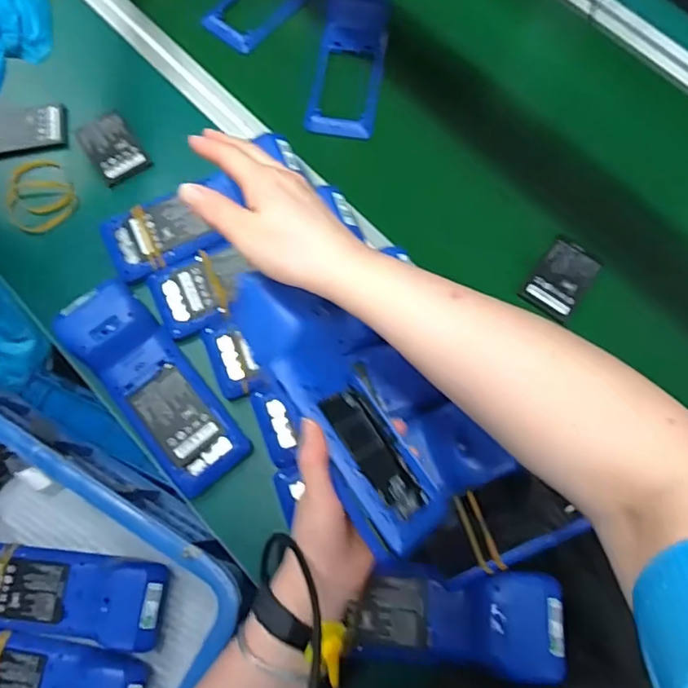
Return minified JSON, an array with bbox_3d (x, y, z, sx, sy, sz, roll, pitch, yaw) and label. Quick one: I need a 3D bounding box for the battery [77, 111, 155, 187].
[{"bbox_3d":[-0.273,-0.233,0.649,0.057,0.012,0.087,-34,76,-8],"label":"battery"}]

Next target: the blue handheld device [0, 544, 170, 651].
[{"bbox_3d":[-0.287,0.255,0.559,0.209,0.052,0.080,5,74,3],"label":"blue handheld device"}]

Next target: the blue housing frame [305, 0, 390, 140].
[{"bbox_3d":[0.008,-0.350,0.671,0.082,0.033,0.204,9,74,4],"label":"blue housing frame"}]

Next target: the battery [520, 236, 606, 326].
[{"bbox_3d":[0.238,-0.070,0.596,0.058,0.012,0.087,34,78,10],"label":"battery"}]

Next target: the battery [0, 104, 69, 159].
[{"bbox_3d":[-0.380,-0.258,0.662,0.090,0.011,0.066,-9,74,-2],"label":"battery"}]

